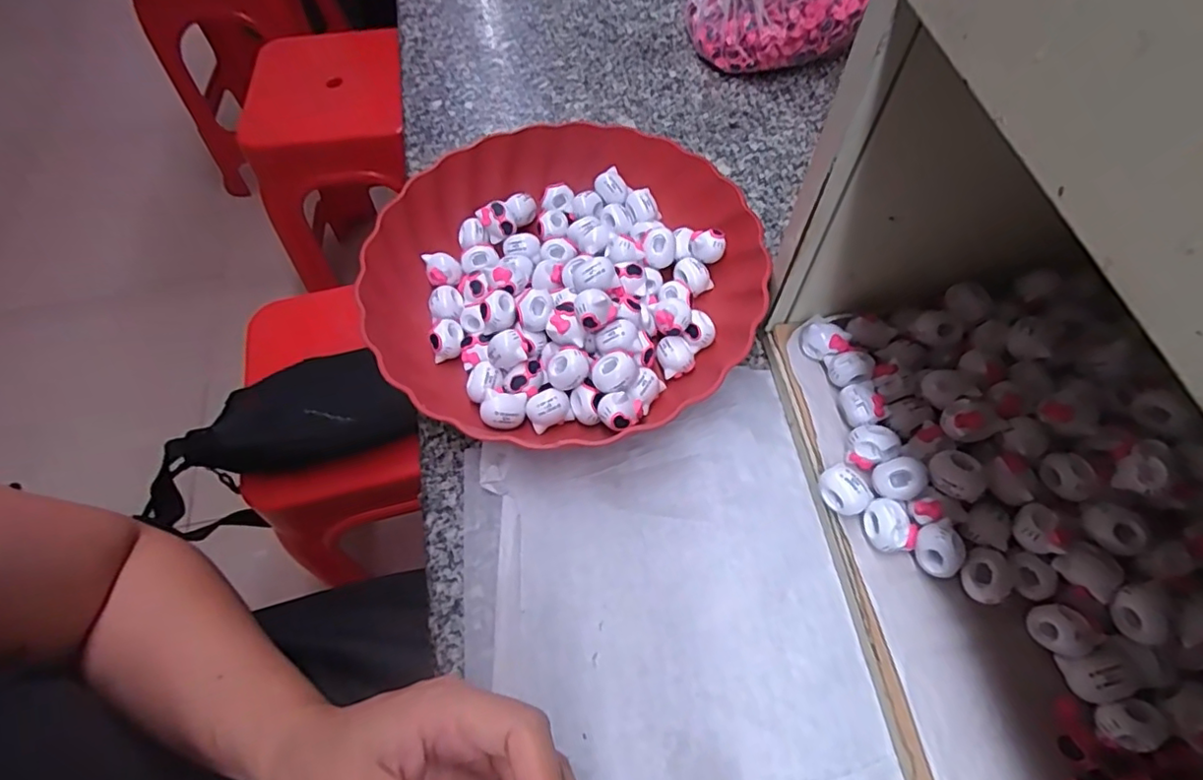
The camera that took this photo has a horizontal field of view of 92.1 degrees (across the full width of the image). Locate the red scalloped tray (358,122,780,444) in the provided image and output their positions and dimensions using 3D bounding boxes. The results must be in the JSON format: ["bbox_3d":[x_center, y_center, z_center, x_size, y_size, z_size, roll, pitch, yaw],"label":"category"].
[{"bbox_3d":[-0.023,-0.071,0.375,0.240,0.050,0.238,-3,61,0],"label":"red scalloped tray"}]

